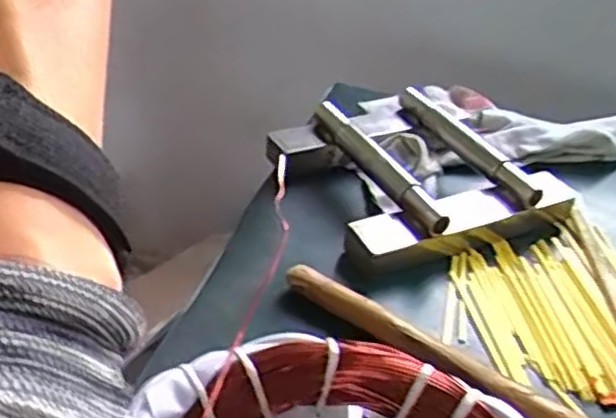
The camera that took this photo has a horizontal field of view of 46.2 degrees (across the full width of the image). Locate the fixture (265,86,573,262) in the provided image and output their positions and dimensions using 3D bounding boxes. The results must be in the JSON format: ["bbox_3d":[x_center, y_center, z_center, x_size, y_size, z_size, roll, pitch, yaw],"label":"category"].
[{"bbox_3d":[0.083,-0.040,0.617,0.208,0.052,0.198,-15,40,-29],"label":"fixture"}]

